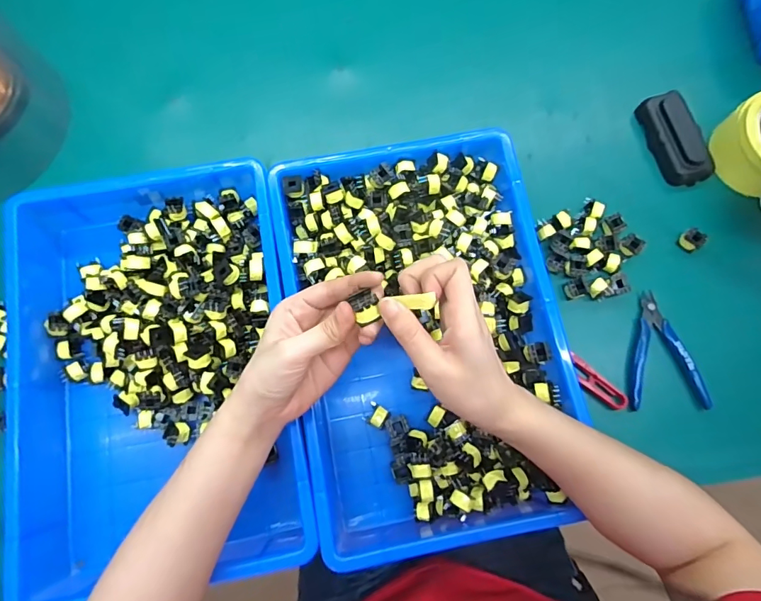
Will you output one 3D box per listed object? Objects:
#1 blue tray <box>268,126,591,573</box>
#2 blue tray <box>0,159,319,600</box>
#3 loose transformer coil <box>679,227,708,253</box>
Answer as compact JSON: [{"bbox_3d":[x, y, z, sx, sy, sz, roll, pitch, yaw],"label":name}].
[{"bbox_3d":[0.041,0.029,0.443,0.241,0.071,0.369,-10,79,-3],"label":"blue tray"},{"bbox_3d":[-0.216,0.058,0.431,0.266,0.078,0.399,-12,79,-3],"label":"blue tray"},{"bbox_3d":[0.339,-0.067,0.491,0.025,0.026,0.014,44,81,8],"label":"loose transformer coil"}]

